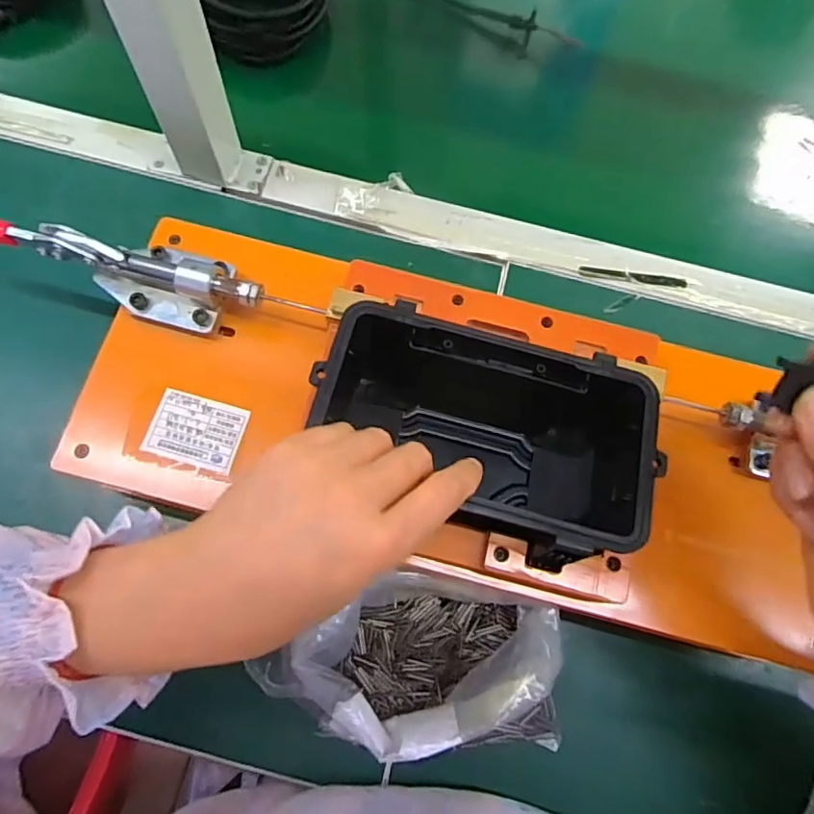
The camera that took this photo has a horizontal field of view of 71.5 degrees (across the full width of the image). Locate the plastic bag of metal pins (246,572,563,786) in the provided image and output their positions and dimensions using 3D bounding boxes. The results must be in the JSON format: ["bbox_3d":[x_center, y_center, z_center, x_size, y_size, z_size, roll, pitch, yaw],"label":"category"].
[{"bbox_3d":[-0.003,0.161,0.354,0.197,0.051,0.112,-3,73,-3],"label":"plastic bag of metal pins"}]

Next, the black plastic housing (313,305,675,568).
[{"bbox_3d":[0.039,0.019,0.324,0.177,0.087,0.109,15,73,2],"label":"black plastic housing"}]

